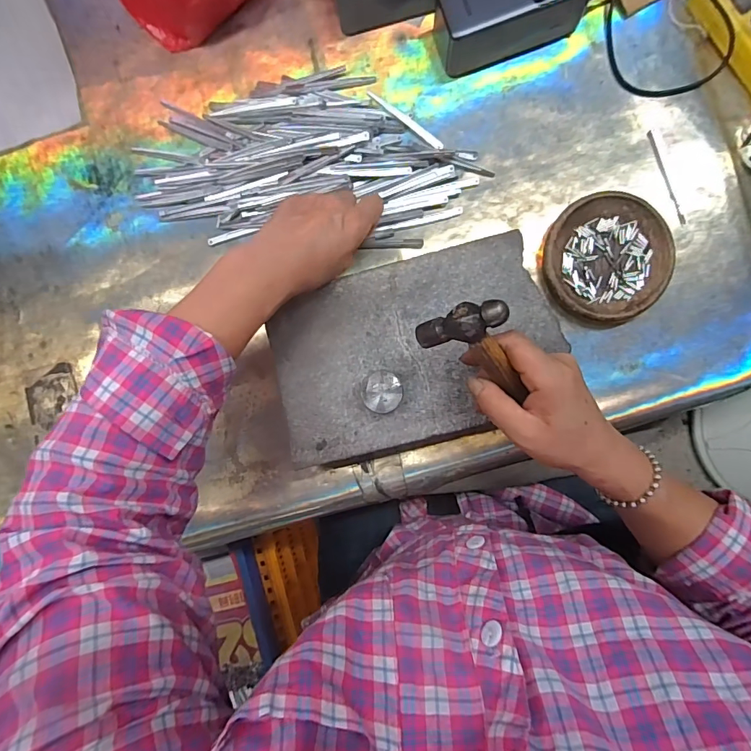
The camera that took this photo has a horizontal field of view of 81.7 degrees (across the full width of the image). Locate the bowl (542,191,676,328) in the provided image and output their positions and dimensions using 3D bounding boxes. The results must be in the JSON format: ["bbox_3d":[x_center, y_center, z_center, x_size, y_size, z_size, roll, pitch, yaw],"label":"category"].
[{"bbox_3d":[0.216,-0.111,0.407,0.112,0.019,0.116,0,90,4],"label":"bowl"}]

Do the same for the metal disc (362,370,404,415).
[{"bbox_3d":[0.007,0.013,0.363,0.032,0.022,0.035,0,90,4],"label":"metal disc"}]

